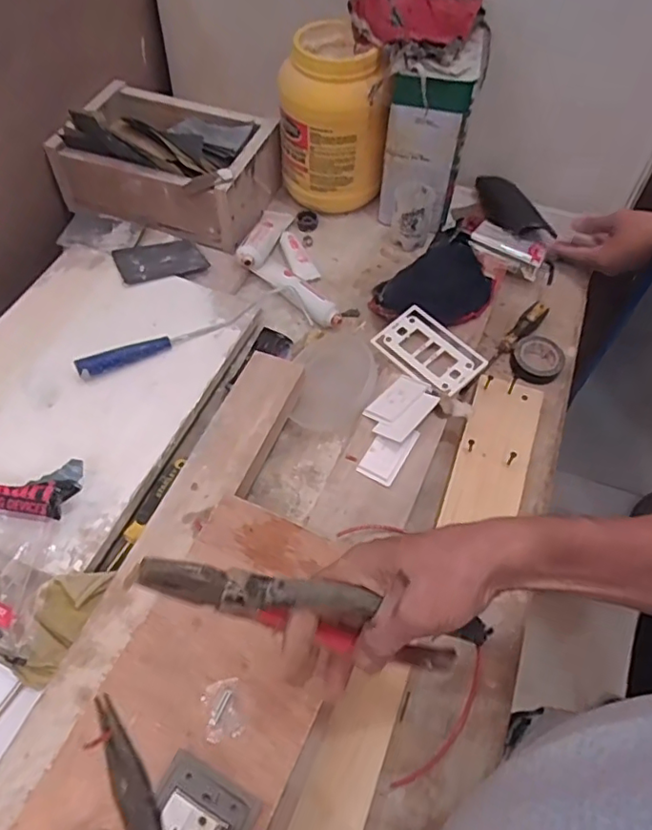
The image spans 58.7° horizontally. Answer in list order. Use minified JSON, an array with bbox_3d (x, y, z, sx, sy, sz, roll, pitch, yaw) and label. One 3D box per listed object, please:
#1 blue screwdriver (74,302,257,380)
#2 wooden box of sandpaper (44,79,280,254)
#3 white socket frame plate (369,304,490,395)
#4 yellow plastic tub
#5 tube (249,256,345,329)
[{"bbox_3d":[-0.185,-0.091,0.700,0.224,0.019,0.029,-25,61,-18],"label":"blue screwdriver"},{"bbox_3d":[-0.233,-0.385,0.868,0.303,0.109,0.205,21,58,11],"label":"wooden box of sandpaper"},{"bbox_3d":[0.122,-0.078,0.691,0.077,0.018,0.121,-35,64,-22],"label":"white socket frame plate"},{"bbox_3d":[0.005,-0.426,0.845,0.140,0.199,0.144,-4,57,-5],"label":"yellow plastic tub"},{"bbox_3d":[-0.035,-0.169,0.795,0.158,0.035,0.047,39,63,21],"label":"tube"}]

